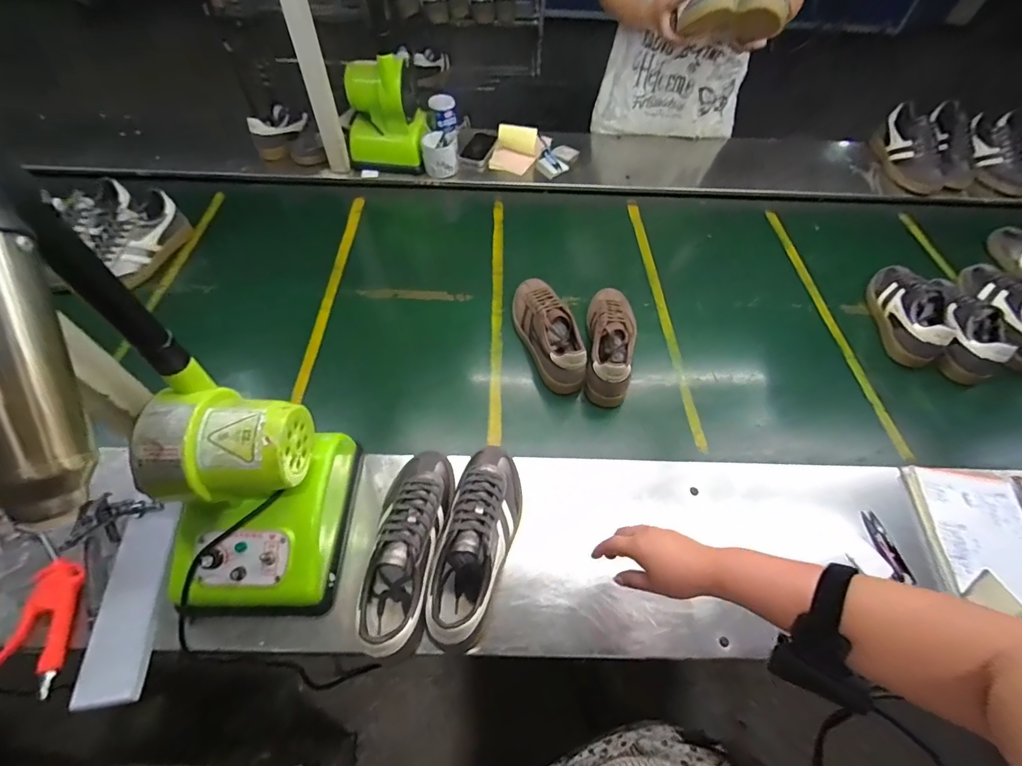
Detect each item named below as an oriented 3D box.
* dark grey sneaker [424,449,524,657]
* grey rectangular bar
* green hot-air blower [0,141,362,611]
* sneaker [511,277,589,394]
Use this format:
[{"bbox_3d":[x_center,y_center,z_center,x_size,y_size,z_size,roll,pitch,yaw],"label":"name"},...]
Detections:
[{"bbox_3d":[-0.040,0.197,0.579,0.085,0.097,0.261,7,53,10],"label":"dark grey sneaker"},{"bbox_3d":[-0.472,0.269,0.553,0.065,0.020,0.223,-10,52,-3],"label":"grey rectangular bar"},{"bbox_3d":[-0.327,0.050,0.425,0.185,0.511,0.226,0,52,5],"label":"green hot-air blower"},{"bbox_3d":[0.068,-0.106,0.835,0.094,0.093,0.267,-17,53,-8],"label":"sneaker"}]

